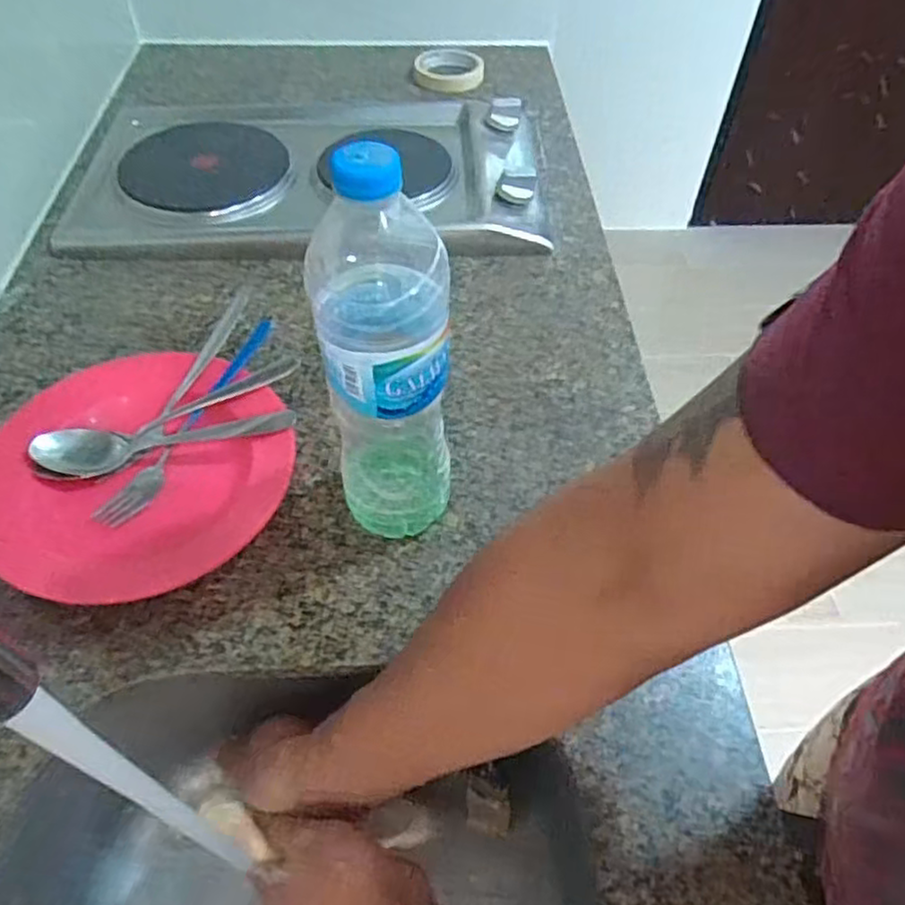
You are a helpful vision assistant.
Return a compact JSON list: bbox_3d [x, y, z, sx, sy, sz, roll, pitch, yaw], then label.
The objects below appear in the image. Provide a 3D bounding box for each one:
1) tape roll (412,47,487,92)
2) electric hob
[{"bbox_3d":[-0.005,-0.532,0.966,0.096,0.018,0.105,1,52,-1],"label":"tape roll"},{"bbox_3d":[-0.155,-0.325,0.780,0.494,0.044,0.292,-2,52,-3],"label":"electric hob"}]

